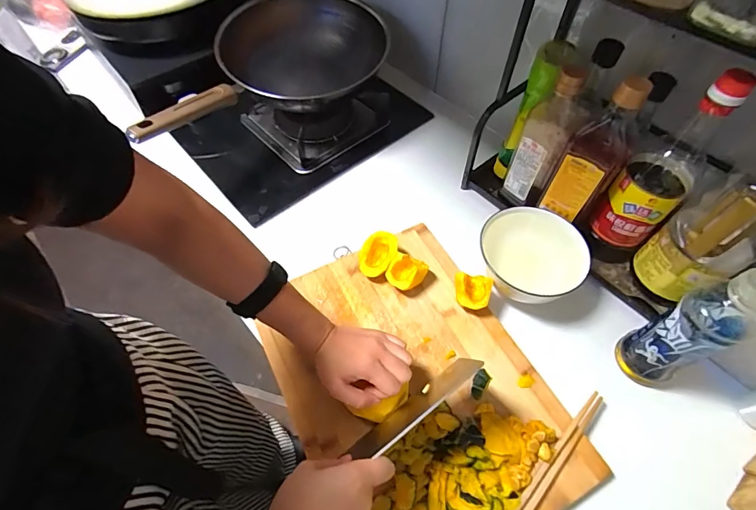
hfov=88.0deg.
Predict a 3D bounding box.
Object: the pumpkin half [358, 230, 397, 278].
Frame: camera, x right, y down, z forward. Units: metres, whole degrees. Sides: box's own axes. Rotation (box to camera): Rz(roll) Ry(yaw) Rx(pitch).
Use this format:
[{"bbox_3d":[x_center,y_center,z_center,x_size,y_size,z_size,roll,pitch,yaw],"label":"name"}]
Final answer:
[{"bbox_3d":[-0.001,0.002,0.596,0.053,0.037,0.068,14,58,9],"label":"pumpkin half"}]

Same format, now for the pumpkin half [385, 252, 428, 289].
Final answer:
[{"bbox_3d":[0.041,0.029,0.578,0.052,0.038,0.052,30,62,18],"label":"pumpkin half"}]

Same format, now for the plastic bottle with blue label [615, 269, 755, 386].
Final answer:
[{"bbox_3d":[0.358,0.085,0.444,0.062,0.217,0.062,-16,59,-10],"label":"plastic bottle with blue label"}]

